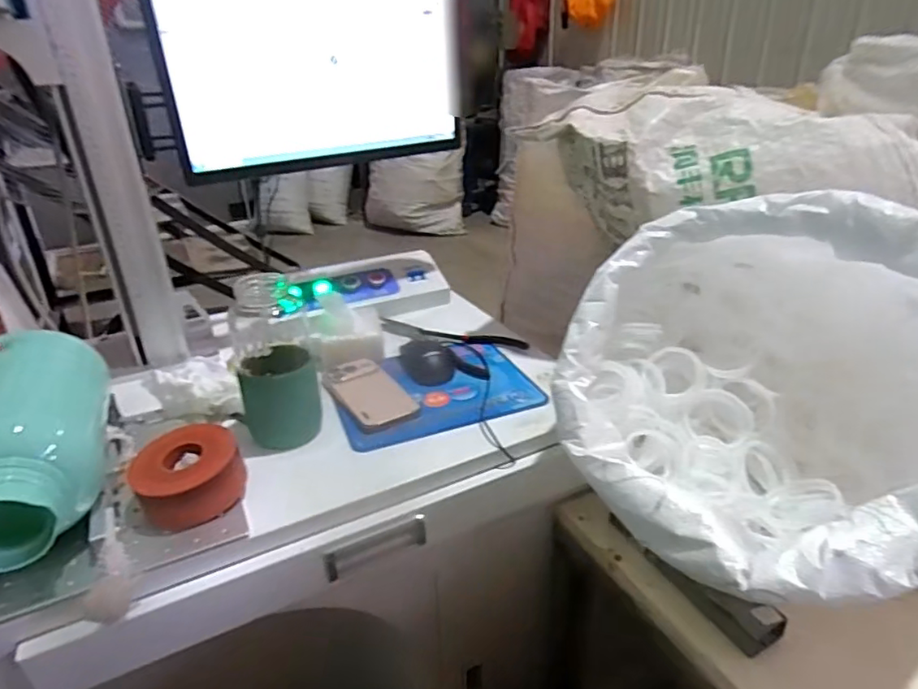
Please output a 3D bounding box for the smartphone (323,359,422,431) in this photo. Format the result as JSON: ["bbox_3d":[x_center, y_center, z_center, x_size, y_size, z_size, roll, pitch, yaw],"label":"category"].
[{"bbox_3d":[-0.121,0.062,0.750,0.083,0.014,0.158,-18,31,-29],"label":"smartphone"}]

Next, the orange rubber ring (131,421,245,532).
[{"bbox_3d":[-0.269,0.137,0.577,0.098,0.067,0.091,-2,27,1],"label":"orange rubber ring"}]

